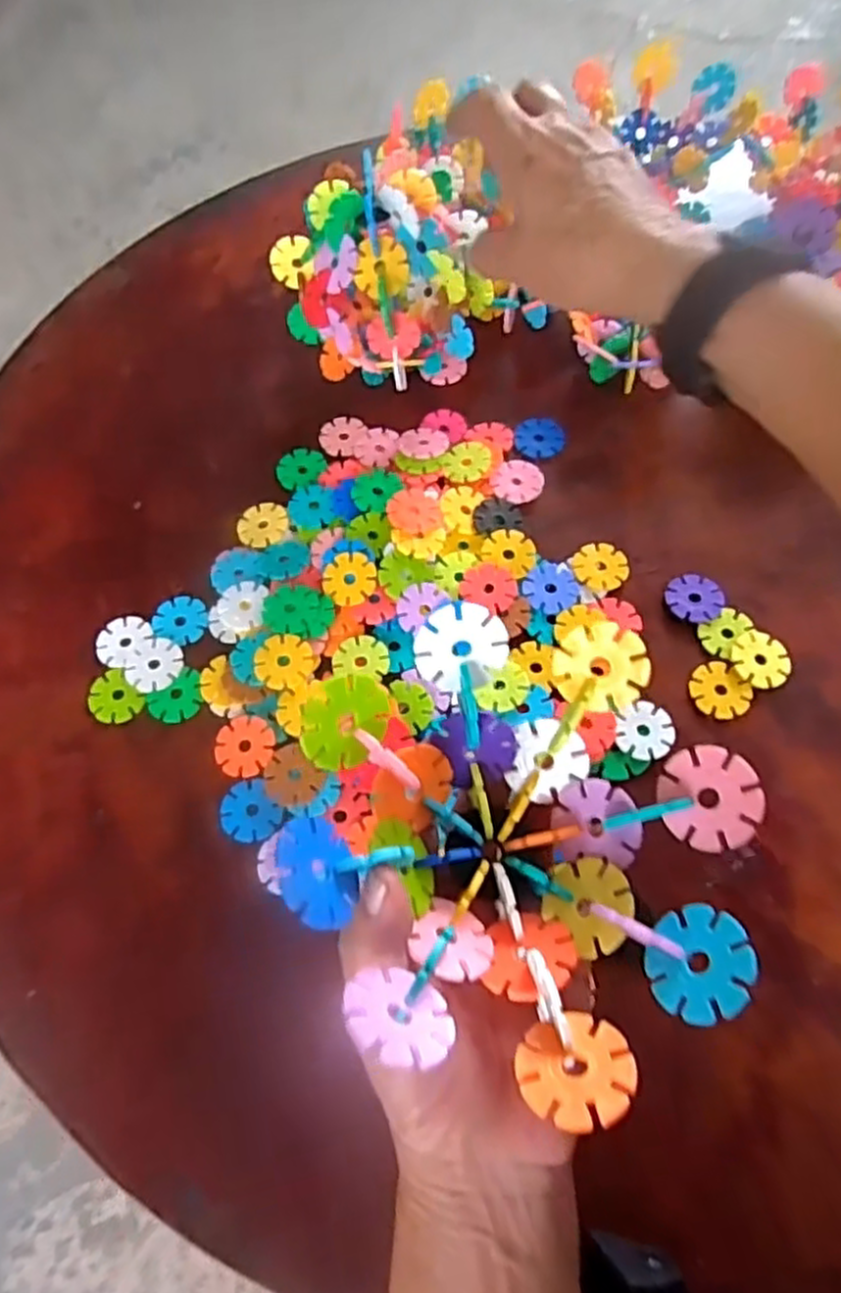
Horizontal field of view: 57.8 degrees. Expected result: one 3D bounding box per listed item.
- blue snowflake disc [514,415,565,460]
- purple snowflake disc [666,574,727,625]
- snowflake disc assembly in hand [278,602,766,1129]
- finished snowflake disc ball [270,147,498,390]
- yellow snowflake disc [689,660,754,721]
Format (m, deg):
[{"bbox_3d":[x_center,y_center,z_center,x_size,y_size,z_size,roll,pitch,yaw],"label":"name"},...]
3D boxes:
[{"bbox_3d":[0.078,-0.137,0.498,0.032,0.004,0.035,-1,64,3],"label":"blue snowflake disc"},{"bbox_3d":[0.158,-0.028,0.437,0.031,0.004,0.031,-1,64,3],"label":"purple snowflake disc"},{"bbox_3d":[0.034,0.061,0.244,0.137,0.057,0.141,-1,66,1],"label":"snowflake disc assembly in hand"},{"bbox_3d":[-0.022,-0.223,0.467,0.126,0.122,0.103,1,66,2],"label":"finished snowflake disc ball"},{"bbox_3d":[0.161,0.024,0.410,0.029,0.004,0.031,-1,64,3],"label":"yellow snowflake disc"}]

